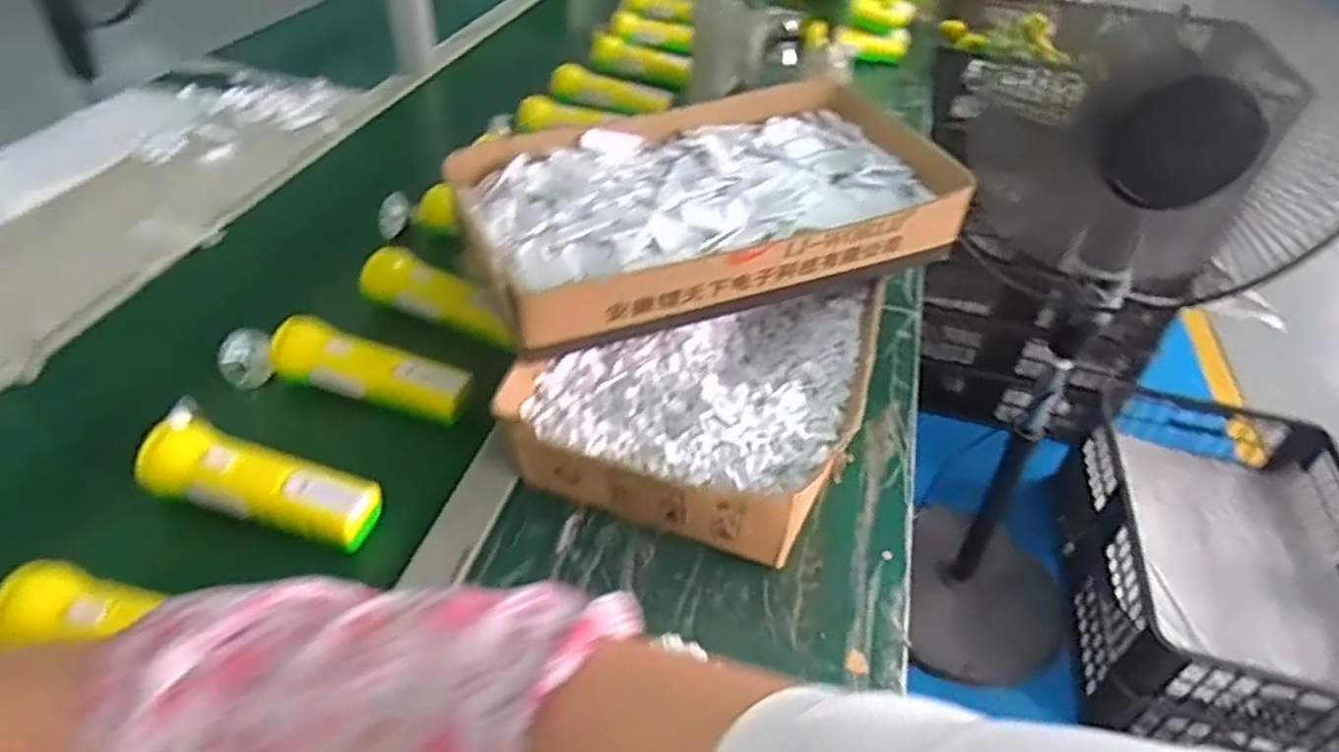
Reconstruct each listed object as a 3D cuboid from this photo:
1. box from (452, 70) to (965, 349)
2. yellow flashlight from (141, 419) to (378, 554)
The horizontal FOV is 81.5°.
[{"bbox_3d":[0.041,-0.165,0.712,0.454,0.067,0.258,-16,46,-21],"label":"box"},{"bbox_3d":[-0.295,0.079,0.556,0.177,0.049,0.058,16,44,13],"label":"yellow flashlight"}]

